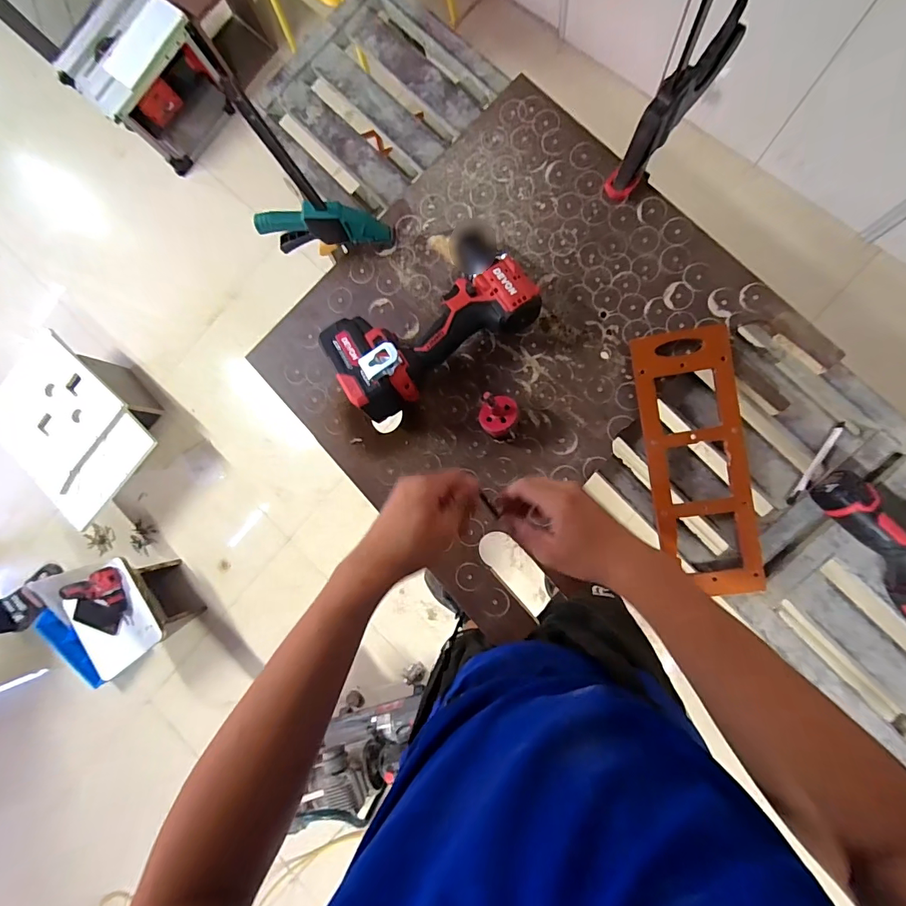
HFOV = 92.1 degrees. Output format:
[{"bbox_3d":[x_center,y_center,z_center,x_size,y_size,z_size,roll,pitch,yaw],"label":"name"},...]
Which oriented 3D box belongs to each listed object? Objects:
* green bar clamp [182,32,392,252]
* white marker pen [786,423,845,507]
[{"bbox_3d":[-0.183,-0.304,0.475,0.156,0.280,0.025,-3,86,9],"label":"green bar clamp"},{"bbox_3d":[0.437,0.012,0.523,0.014,0.011,0.115,31,91,10],"label":"white marker pen"}]

